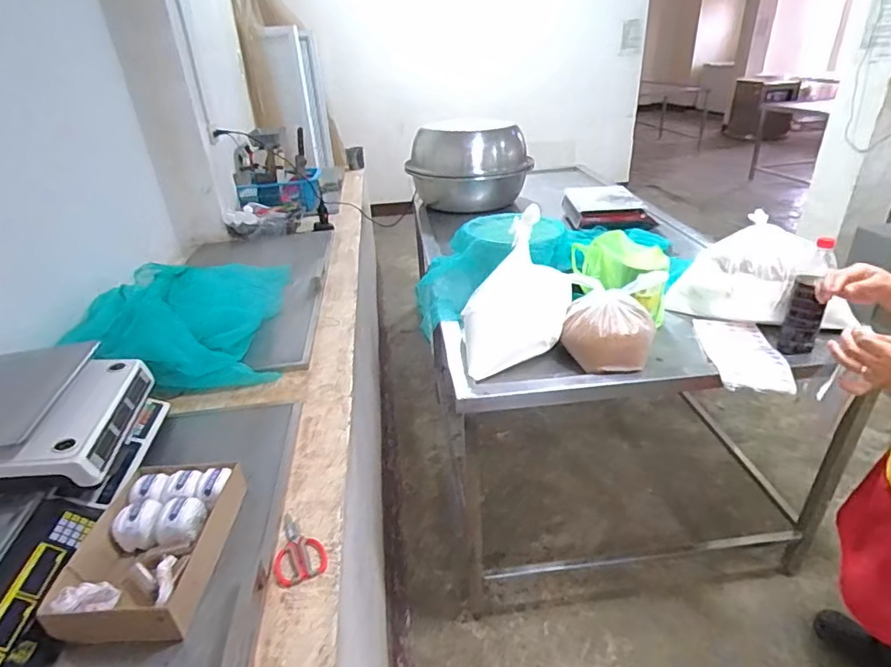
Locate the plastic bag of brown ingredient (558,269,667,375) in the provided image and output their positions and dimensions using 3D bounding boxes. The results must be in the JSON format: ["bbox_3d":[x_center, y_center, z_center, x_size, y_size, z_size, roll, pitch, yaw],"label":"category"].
[{"bbox_3d":[0.385,-0.024,1.222,0.197,0.191,0.190,11,33,24],"label":"plastic bag of brown ingredient"}]

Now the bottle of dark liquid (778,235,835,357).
[{"bbox_3d":[0.847,-0.076,1.209,0.075,0.262,0.064,16,35,30],"label":"bottle of dark liquid"}]

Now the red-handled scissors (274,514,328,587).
[{"bbox_3d":[-0.246,0.349,0.852,0.080,0.009,0.132,-17,32,-22],"label":"red-handled scissors"}]

